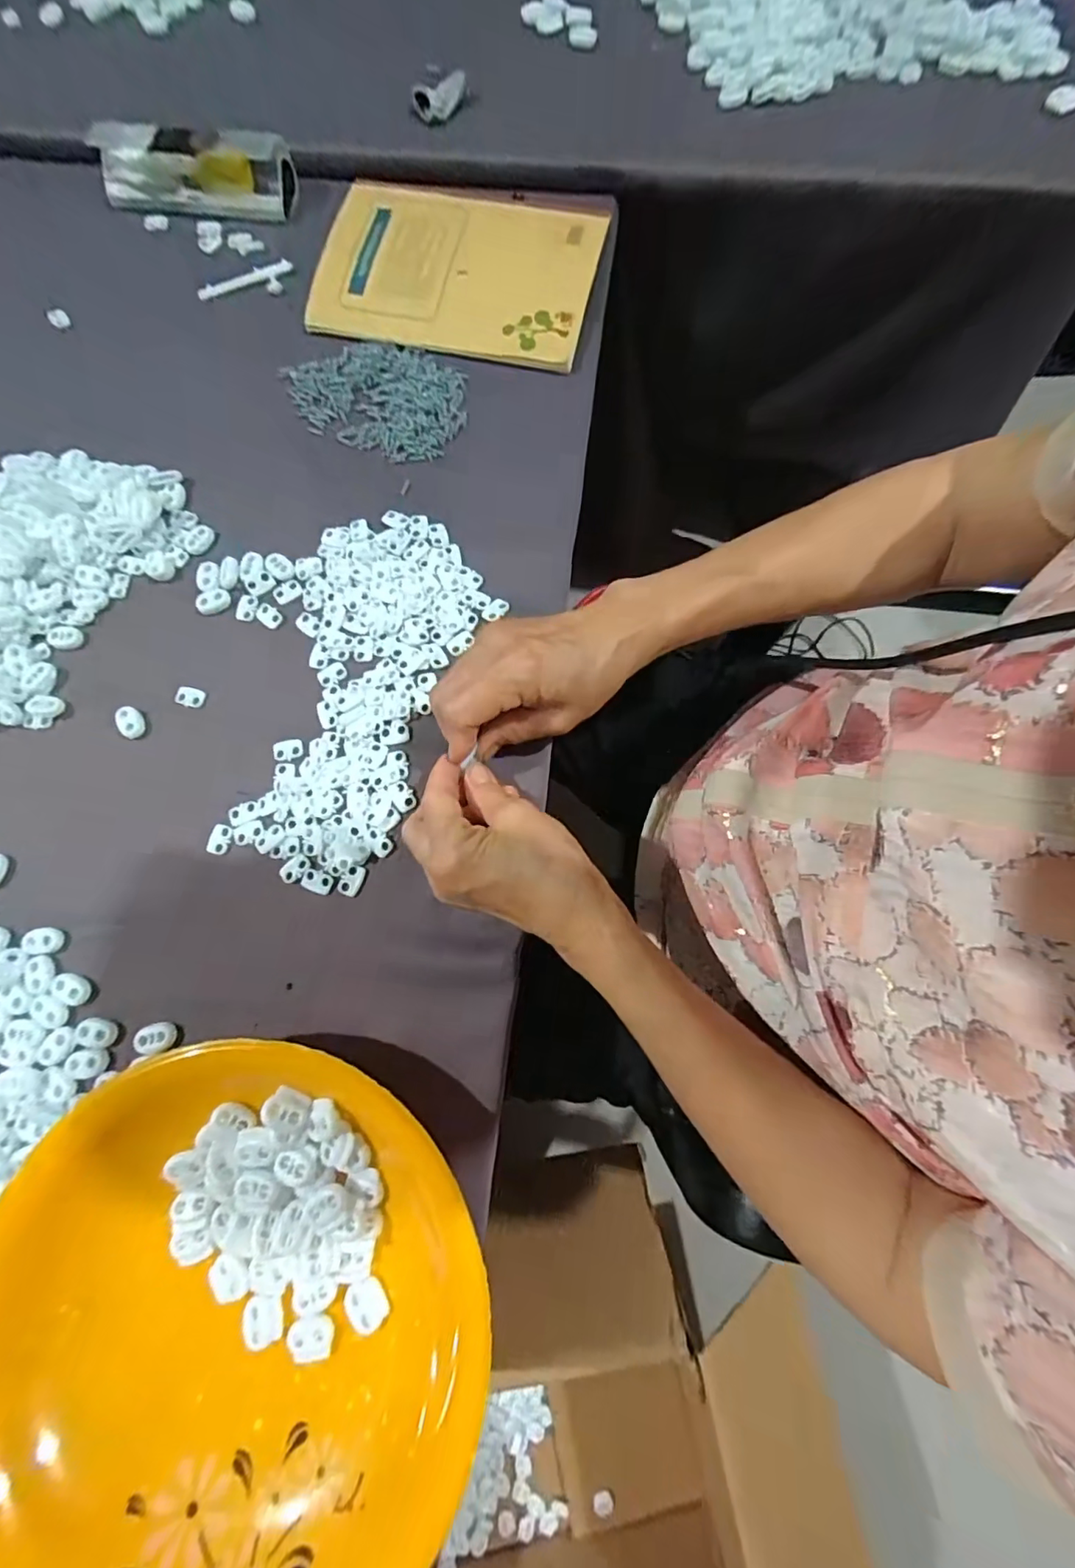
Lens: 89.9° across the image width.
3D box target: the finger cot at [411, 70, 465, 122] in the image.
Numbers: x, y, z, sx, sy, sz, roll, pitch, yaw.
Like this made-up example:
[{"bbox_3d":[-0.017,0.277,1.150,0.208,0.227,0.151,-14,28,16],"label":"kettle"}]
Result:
[{"bbox_3d":[-0.076,-0.546,0.426,0.047,0.022,0.015,1,76,24],"label":"finger cot"}]

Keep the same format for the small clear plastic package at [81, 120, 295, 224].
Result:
[{"bbox_3d":[-0.277,-0.490,0.428,0.156,0.036,0.048,9,77,4],"label":"small clear plastic package"}]

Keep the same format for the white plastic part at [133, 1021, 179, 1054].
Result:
[{"bbox_3d":[-0.217,0.143,0.304,0.024,0.007,0.015,-11,77,-1],"label":"white plastic part"}]

